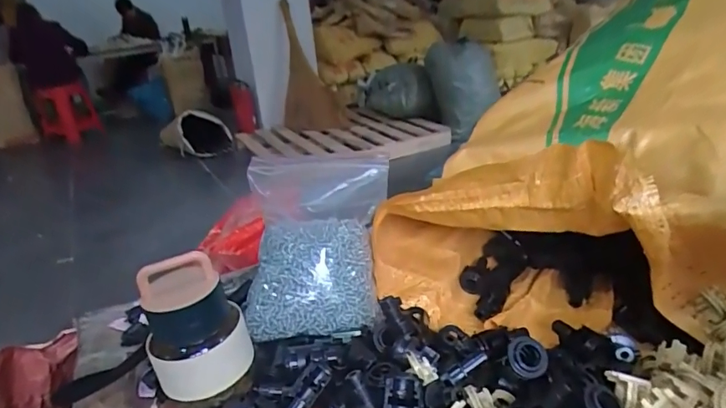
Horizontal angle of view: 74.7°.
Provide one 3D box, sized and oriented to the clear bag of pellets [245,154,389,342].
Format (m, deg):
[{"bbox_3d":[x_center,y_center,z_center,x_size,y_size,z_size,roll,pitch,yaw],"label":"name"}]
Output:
[{"bbox_3d":[-0.052,0.069,0.474,0.122,0.080,0.092,-7,24,-1],"label":"clear bag of pellets"}]

